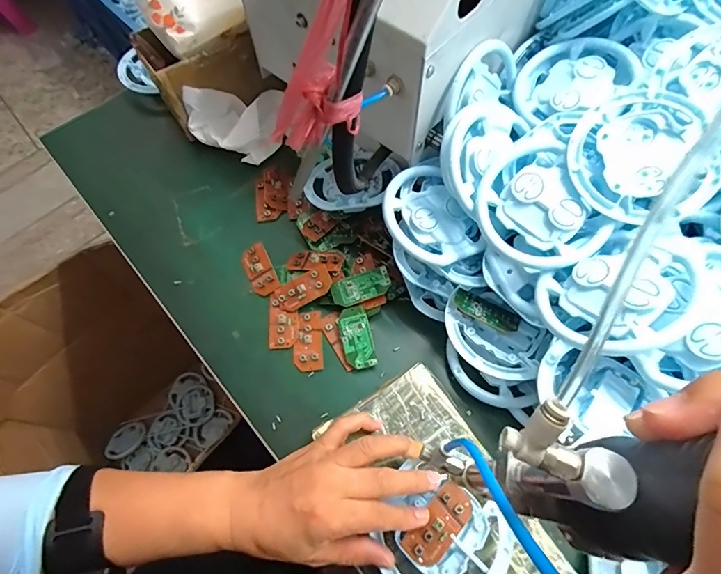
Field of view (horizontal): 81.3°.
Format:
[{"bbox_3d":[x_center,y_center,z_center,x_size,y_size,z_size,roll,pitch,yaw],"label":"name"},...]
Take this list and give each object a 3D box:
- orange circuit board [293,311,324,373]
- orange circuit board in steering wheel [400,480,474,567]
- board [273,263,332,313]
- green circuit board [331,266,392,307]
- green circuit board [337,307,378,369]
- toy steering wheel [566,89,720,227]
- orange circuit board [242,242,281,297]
[{"bbox_3d":[-0.053,0.054,0.421,0.029,0.005,0.060,-4,65,1],"label":"orange circuit board"},{"bbox_3d":[0.061,0.182,0.320,0.030,0.010,0.060,39,72,18],"label":"orange circuit board in steering wheel"},{"bbox_3d":[-0.060,0.003,0.434,0.063,0.009,0.030,-30,67,5],"label":"board"},{"bbox_3d":[0.000,-0.001,0.426,0.059,0.006,0.031,-15,66,-4],"label":"green circuit board"},{"bbox_3d":[-0.004,0.050,0.416,0.030,0.004,0.061,-13,74,0],"label":"green circuit board"},{"bbox_3d":[0.218,-0.099,0.326,0.102,0.023,0.102,-1,82,11],"label":"toy steering wheel"},{"bbox_3d":[-0.108,-0.018,0.451,0.028,0.009,0.063,-26,67,-9],"label":"orange circuit board"}]

